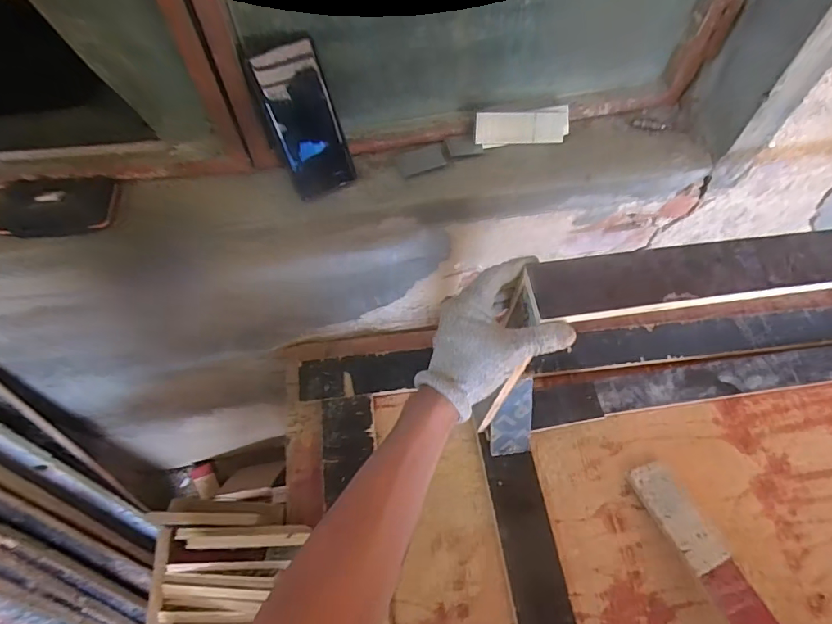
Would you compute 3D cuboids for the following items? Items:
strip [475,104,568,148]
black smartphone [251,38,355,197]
[{"bbox_3d":[0.137,-0.233,0.602,0.123,0.042,0.006,-9,20,-9],"label":"strip"},{"bbox_3d":[-0.121,-0.206,0.529,0.070,0.155,0.016,-23,37,-9],"label":"black smartphone"}]

